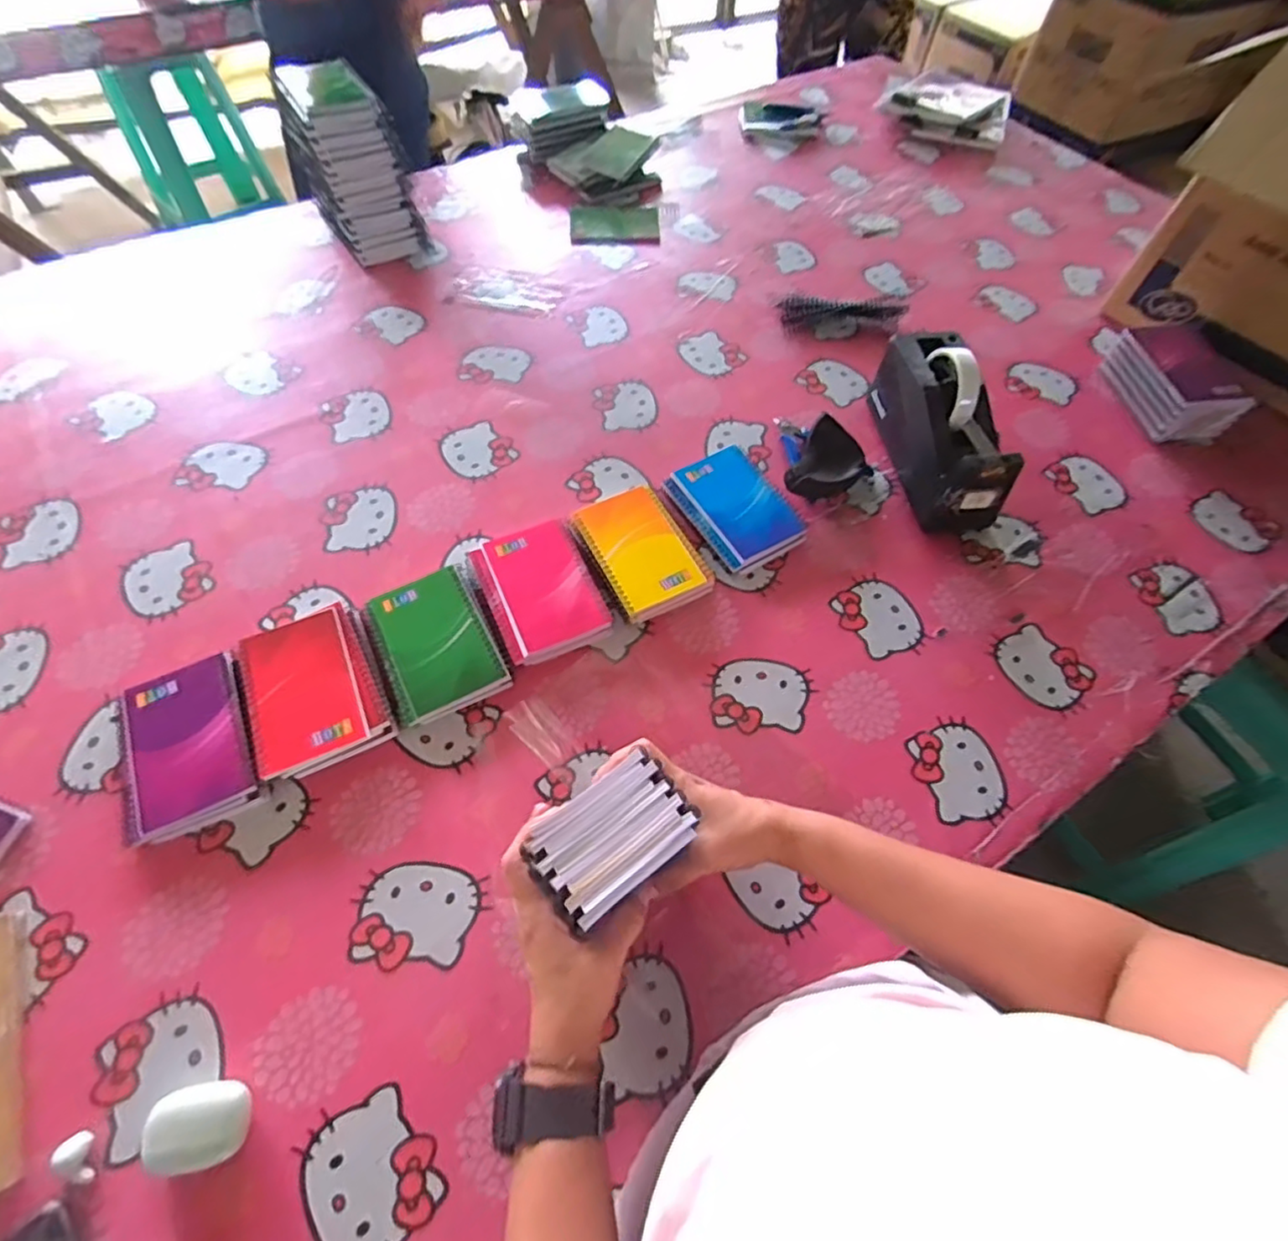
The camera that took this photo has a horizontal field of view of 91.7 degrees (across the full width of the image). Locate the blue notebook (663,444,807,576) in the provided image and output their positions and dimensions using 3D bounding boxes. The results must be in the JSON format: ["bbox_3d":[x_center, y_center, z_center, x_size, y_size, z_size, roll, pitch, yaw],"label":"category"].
[{"bbox_3d":[0.096,-0.116,0.643,0.097,0.022,0.134,-24,64,-15],"label":"blue notebook"}]

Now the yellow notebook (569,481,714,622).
[{"bbox_3d":[0.000,-0.069,0.610,0.096,0.027,0.135,-24,64,-15],"label":"yellow notebook"}]

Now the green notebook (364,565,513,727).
[{"bbox_3d":[-0.185,0.020,0.555,0.094,0.020,0.131,-23,63,-15],"label":"green notebook"}]

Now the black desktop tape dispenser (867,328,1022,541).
[{"bbox_3d":[0.308,-0.203,0.648,0.078,0.116,0.204,-8,61,-7],"label":"black desktop tape dispenser"}]

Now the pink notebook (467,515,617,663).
[{"bbox_3d":[-0.098,-0.030,0.585,0.095,0.022,0.140,-22,63,-14],"label":"pink notebook"}]

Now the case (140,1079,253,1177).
[{"bbox_3d":[-0.271,0.307,0.381,0.054,0.028,0.041,-8,61,-7],"label":"case"}]

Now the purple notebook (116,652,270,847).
[{"bbox_3d":[-0.365,0.099,0.502,0.095,0.023,0.139,-24,64,-15],"label":"purple notebook"}]

